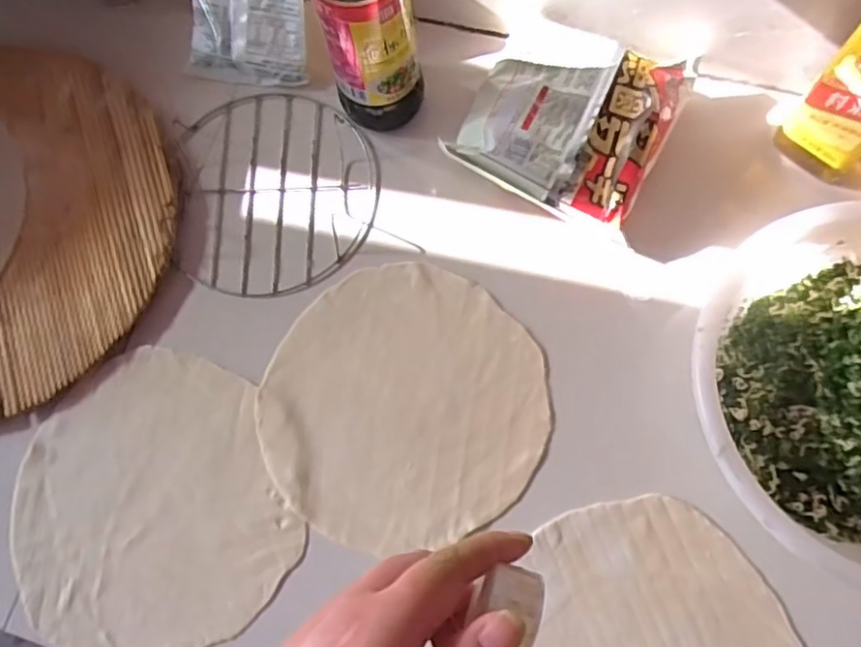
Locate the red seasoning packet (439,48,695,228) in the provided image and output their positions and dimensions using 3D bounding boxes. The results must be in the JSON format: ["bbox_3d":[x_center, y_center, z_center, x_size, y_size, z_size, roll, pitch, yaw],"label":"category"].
[{"bbox_3d":[0.109,-0.165,0.517,0.149,0.026,0.148,26,78,12],"label":"red seasoning packet"}]

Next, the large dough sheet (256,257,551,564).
[{"bbox_3d":[-0.020,0.062,0.499,0.208,0.007,0.207,-42,78,-11],"label":"large dough sheet"}]

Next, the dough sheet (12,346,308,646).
[{"bbox_3d":[-0.211,0.134,0.492,0.200,0.010,0.216,-22,78,-10],"label":"dough sheet"}]

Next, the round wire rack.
[{"bbox_3d":[-0.133,-0.117,0.552,0.183,0.018,0.183,0,73,-2],"label":"round wire rack"}]

